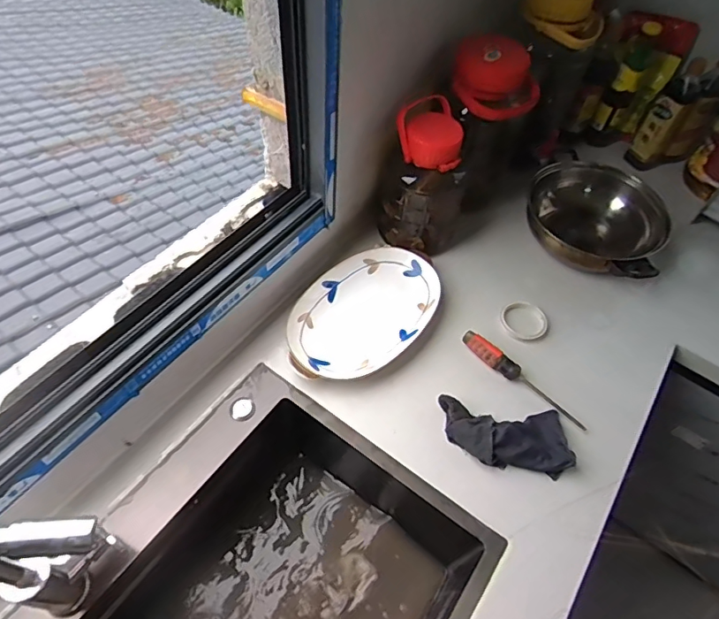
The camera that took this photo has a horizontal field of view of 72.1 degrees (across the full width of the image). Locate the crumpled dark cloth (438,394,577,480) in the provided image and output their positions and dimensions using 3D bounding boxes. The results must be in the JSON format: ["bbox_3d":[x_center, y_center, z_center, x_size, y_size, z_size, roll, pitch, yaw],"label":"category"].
[{"bbox_3d":[0.216,0.186,0.735,0.188,0.032,0.100,5,54,-1],"label":"crumpled dark cloth"}]

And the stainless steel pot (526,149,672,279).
[{"bbox_3d":[0.457,-0.169,0.980,0.262,0.107,0.260,2,54,-3],"label":"stainless steel pot"}]

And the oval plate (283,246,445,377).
[{"bbox_3d":[0.008,0.008,0.854,0.301,0.038,0.206,-29,62,-23],"label":"oval plate"}]

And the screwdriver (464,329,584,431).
[{"bbox_3d":[0.263,0.107,0.793,0.229,0.034,0.026,36,59,20],"label":"screwdriver"}]

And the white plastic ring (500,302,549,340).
[{"bbox_3d":[0.289,0.019,0.868,0.080,0.015,0.076,2,54,-3],"label":"white plastic ring"}]

